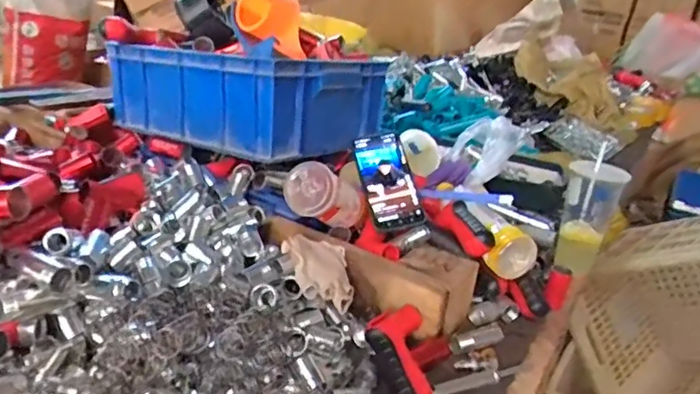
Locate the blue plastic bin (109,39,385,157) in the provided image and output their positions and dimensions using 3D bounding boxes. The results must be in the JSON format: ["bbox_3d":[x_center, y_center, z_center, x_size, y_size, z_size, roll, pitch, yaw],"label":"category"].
[{"bbox_3d":[-0.172,-0.179,0.966,0.380,0.174,0.271,23,28,32],"label":"blue plastic bin"}]

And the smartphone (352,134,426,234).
[{"bbox_3d":[0.054,-0.023,0.817,0.071,0.012,0.159,-15,64,0],"label":"smartphone"}]

